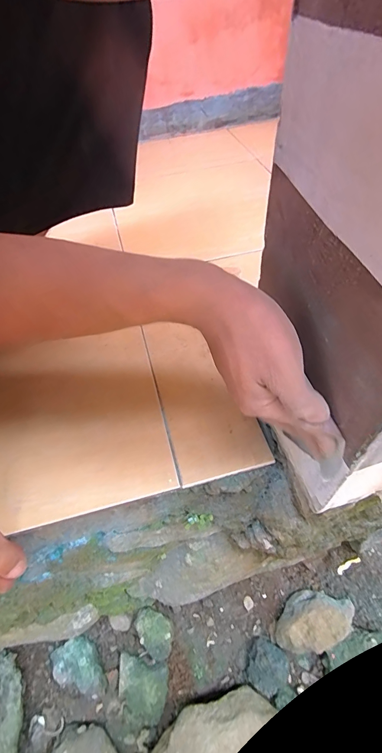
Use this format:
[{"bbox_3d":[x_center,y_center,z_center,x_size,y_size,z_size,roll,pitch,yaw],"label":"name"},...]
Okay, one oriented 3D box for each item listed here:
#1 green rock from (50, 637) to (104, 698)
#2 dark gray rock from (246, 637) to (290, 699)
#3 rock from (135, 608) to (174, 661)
[{"bbox_3d":[-0.200,0.523,0.612,0.075,0.037,0.101,-31,56,-19],"label":"green rock"},{"bbox_3d":[0.134,0.500,0.587,0.073,0.040,0.074,16,55,15],"label":"dark gray rock"},{"bbox_3d":[-0.066,0.468,0.628,0.056,0.031,0.082,-25,54,-15],"label":"rock"}]

